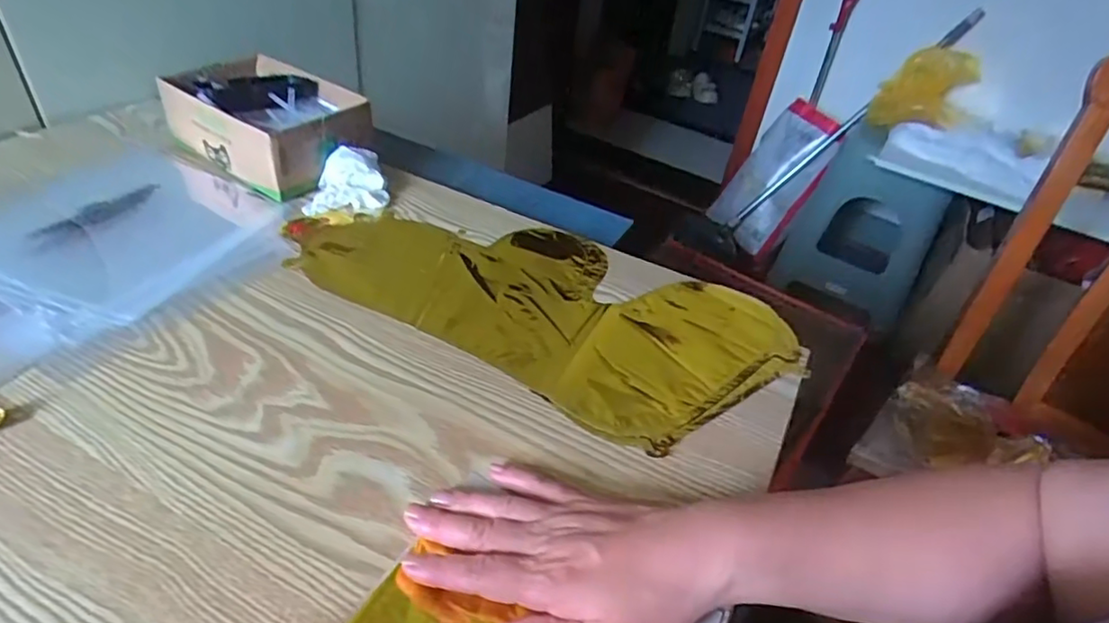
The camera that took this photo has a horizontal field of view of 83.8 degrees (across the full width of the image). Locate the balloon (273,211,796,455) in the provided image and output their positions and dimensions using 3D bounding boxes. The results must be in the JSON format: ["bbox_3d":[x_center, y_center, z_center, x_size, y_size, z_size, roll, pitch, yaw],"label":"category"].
[{"bbox_3d":[-0.018,-0.022,0.532,0.411,0.010,0.206,25,42,21],"label":"balloon"}]

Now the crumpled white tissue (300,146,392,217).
[{"bbox_3d":[-0.203,-0.132,0.612,0.073,0.033,0.077,0,39,-9],"label":"crumpled white tissue"}]

